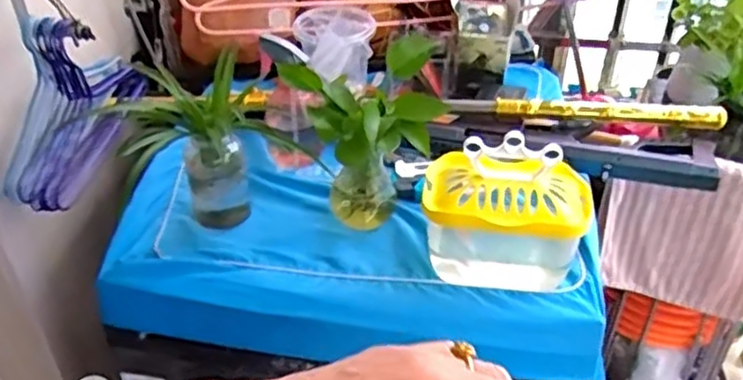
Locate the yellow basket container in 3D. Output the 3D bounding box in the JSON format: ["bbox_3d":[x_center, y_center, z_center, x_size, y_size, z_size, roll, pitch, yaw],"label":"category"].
[{"bbox_3d":[0.151,0.021,0.792,0.177,0.159,0.114,7,38,10],"label":"yellow basket container"}]

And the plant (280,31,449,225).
[{"bbox_3d":[0.002,-0.061,0.858,0.141,0.225,0.145,-25,44,-29],"label":"plant"}]

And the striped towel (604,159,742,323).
[{"bbox_3d":[0.505,0.080,1.072,0.273,0.275,0.027,13,40,17],"label":"striped towel"}]

